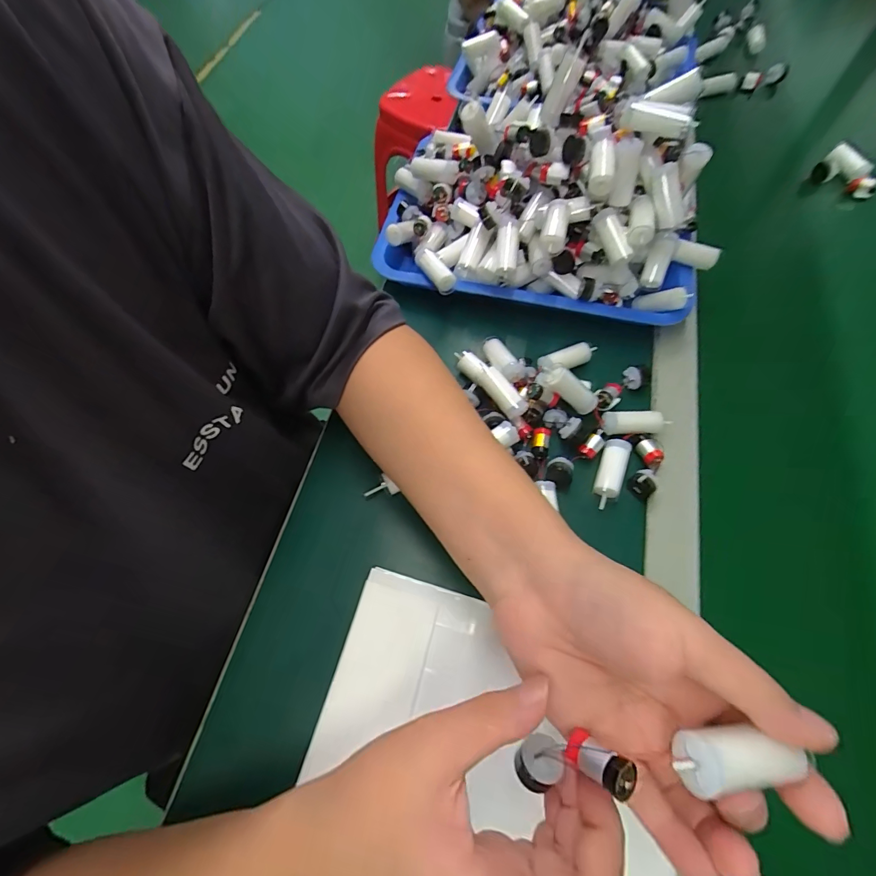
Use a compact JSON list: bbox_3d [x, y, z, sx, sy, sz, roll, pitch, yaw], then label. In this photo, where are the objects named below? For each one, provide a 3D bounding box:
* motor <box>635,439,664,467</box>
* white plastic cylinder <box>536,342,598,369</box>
[{"bbox_3d":[0.183,0.011,0.362,0.016,0.014,0.024,-16,65,-6],"label":"motor"},{"bbox_3d":[0.126,-0.078,0.408,0.058,0.015,0.016,-19,65,-8],"label":"white plastic cylinder"}]

